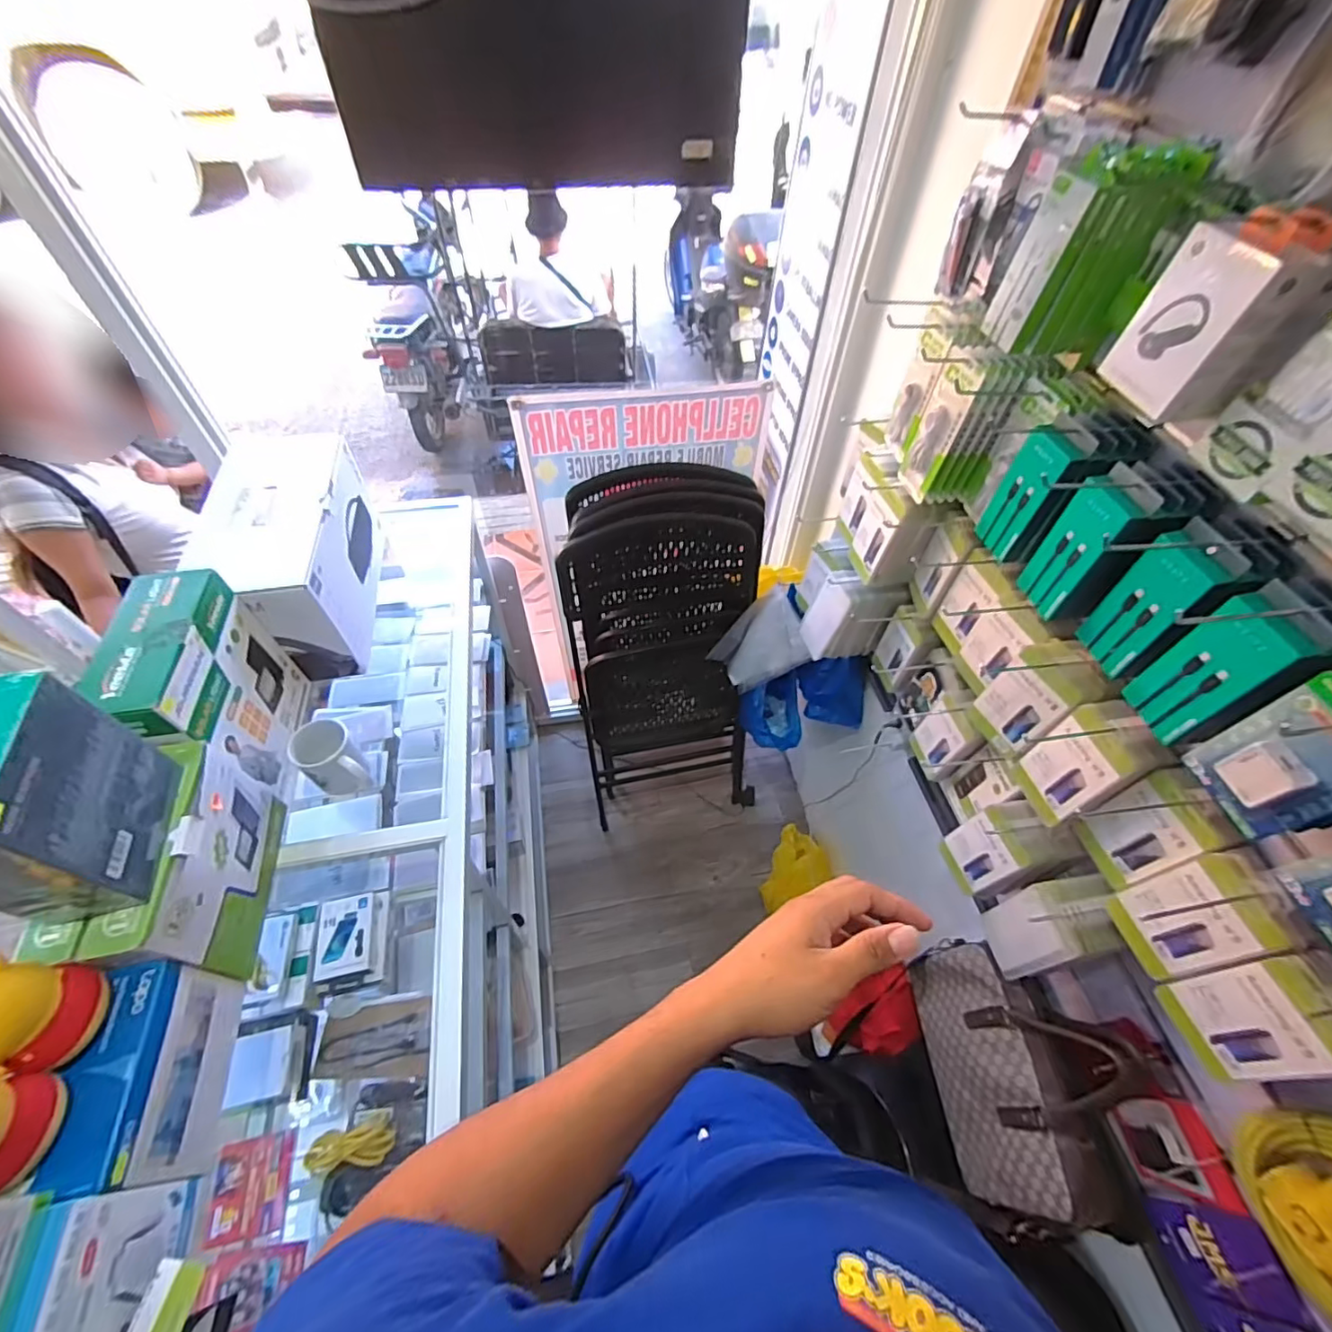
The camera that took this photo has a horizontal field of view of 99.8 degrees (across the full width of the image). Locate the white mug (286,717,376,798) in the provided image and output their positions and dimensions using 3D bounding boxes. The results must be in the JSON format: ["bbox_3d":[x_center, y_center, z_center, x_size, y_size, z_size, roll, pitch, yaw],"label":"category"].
[{"bbox_3d":[-0.500,0.140,0.844,0.096,0.084,0.078,37,60,23],"label":"white mug"}]

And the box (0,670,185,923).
[{"bbox_3d":[-0.594,0.132,0.540,0.096,0.203,0.170,-9,54,-9],"label":"box"}]

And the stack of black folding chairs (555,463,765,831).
[{"bbox_3d":[-0.005,0.020,1.707,0.525,1.079,0.457,-9,54,-9],"label":"stack of black folding chairs"}]

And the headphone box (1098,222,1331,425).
[{"bbox_3d":[0.489,-0.306,0.506,0.065,0.134,0.111,-7,54,-7],"label":"headphone box"}]

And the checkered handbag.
[{"bbox_3d":[0.554,0.638,0.875,0.137,0.362,0.358,-3,53,-5],"label":"checkered handbag"}]

